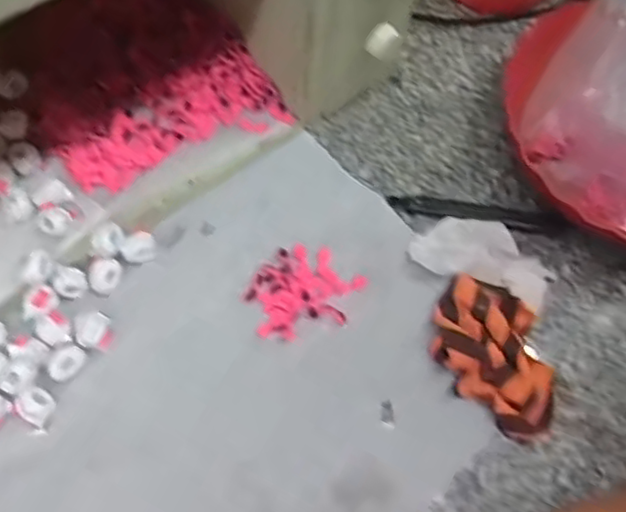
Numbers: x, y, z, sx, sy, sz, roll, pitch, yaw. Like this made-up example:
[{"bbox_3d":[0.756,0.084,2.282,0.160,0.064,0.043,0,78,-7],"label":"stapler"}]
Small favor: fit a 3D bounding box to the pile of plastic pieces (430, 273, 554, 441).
[{"bbox_3d":[0.132,0.067,0.460,0.107,0.024,0.082,38,66,14],"label":"pile of plastic pieces"}]

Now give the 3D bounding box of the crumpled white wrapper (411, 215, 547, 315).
[{"bbox_3d":[0.129,-0.001,0.497,0.102,0.011,0.057,24,63,8],"label":"crumpled white wrapper"}]

